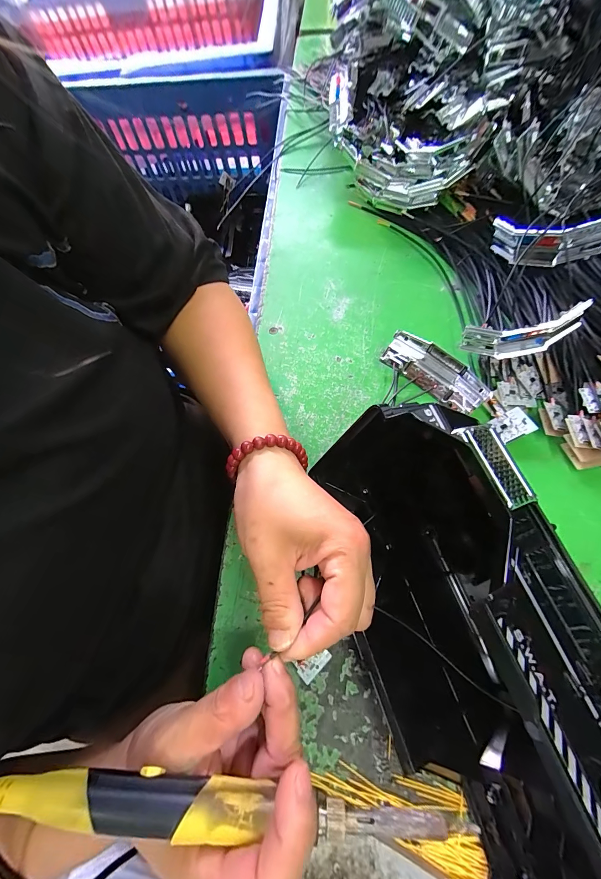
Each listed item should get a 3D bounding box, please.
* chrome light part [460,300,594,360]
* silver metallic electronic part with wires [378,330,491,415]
[{"bbox_3d":[0.194,-0.091,0.284,0.091,0.037,0.017,-6,66,15],"label":"chrome light part"},{"bbox_3d":[0.125,-0.062,0.301,0.096,0.024,0.035,39,74,17],"label":"silver metallic electronic part with wires"}]

